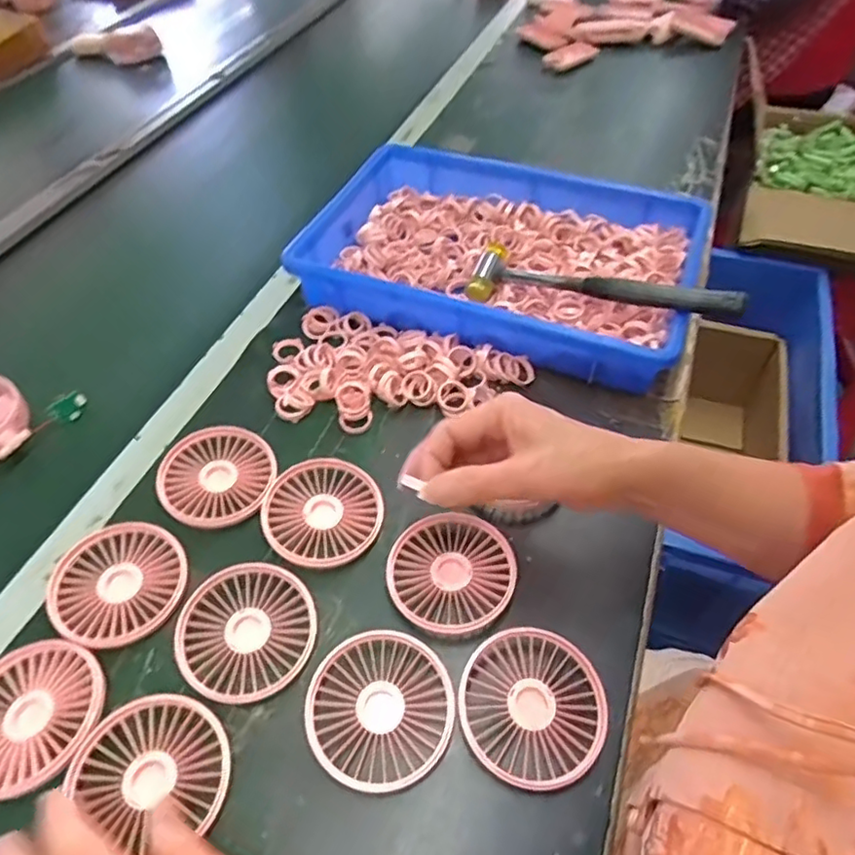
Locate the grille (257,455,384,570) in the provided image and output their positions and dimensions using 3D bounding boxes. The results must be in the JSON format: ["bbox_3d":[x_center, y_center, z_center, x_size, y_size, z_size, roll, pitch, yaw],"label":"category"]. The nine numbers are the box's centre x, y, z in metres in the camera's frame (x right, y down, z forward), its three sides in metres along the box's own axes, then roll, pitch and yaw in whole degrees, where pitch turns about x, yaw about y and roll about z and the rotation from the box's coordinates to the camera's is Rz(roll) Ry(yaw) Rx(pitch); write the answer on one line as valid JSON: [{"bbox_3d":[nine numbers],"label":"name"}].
[{"bbox_3d":[-0.080,0.062,0.462,0.086,0.010,0.086,-2,51,2],"label":"grille"}]

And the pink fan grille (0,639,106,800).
[{"bbox_3d":[-0.248,0.177,0.376,0.087,0.008,0.087,-2,51,2],"label":"pink fan grille"}]

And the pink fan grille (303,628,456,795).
[{"bbox_3d":[-0.029,0.172,0.377,0.087,0.013,0.087,-7,51,-2],"label":"pink fan grille"}]

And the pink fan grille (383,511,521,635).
[{"bbox_3d":[0.016,0.099,0.429,0.088,0.010,0.087,-2,51,2],"label":"pink fan grille"}]

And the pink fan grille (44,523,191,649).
[{"bbox_3d":[-0.219,0.108,0.431,0.089,0.006,0.087,-2,51,2],"label":"pink fan grille"}]

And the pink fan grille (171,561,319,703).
[{"bbox_3d":[-0.121,0.133,0.406,0.086,0.006,0.087,25,57,22],"label":"pink fan grille"}]

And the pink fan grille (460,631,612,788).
[{"bbox_3d":[0.065,0.171,0.376,0.088,0.020,0.085,-2,51,2],"label":"pink fan grille"}]

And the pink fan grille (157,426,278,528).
[{"bbox_3d":[-0.167,0.038,0.483,0.087,0.012,0.089,-2,51,2],"label":"pink fan grille"}]

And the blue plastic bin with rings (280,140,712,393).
[{"bbox_3d":[0.080,-0.177,0.617,0.379,0.059,0.245,17,54,16],"label":"blue plastic bin with rings"}]

